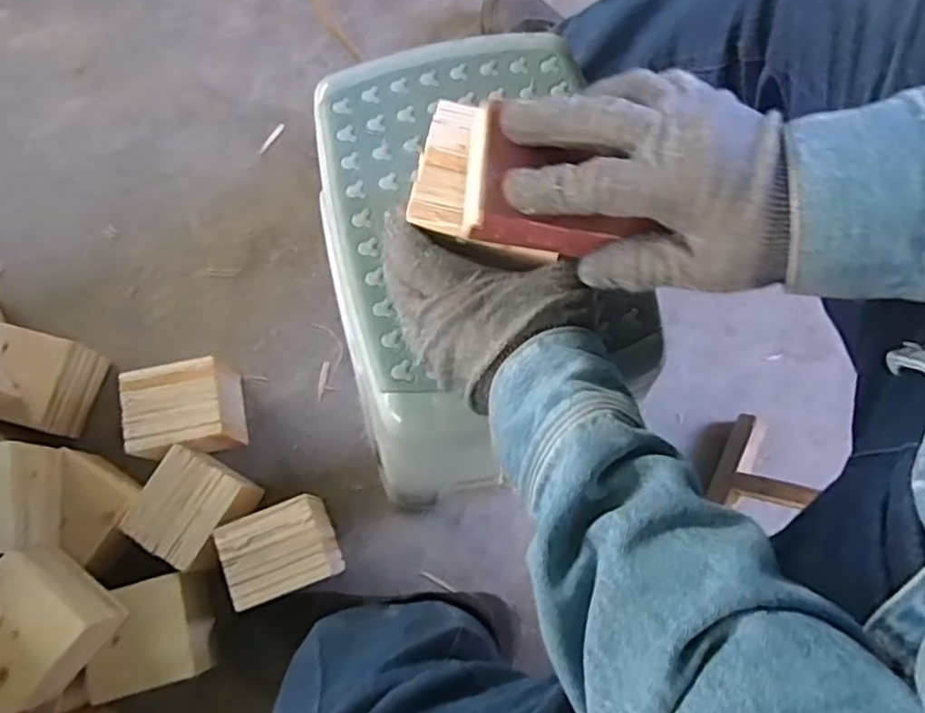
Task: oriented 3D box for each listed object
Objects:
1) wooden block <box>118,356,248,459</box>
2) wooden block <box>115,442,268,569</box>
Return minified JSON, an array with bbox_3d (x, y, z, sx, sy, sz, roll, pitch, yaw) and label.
[{"bbox_3d":[-0.287,0.058,0.723,0.101,0.099,0.085,-16,77,-5],"label":"wooden block"},{"bbox_3d":[-0.270,0.151,0.695,0.082,0.087,0.100,30,77,7],"label":"wooden block"}]

